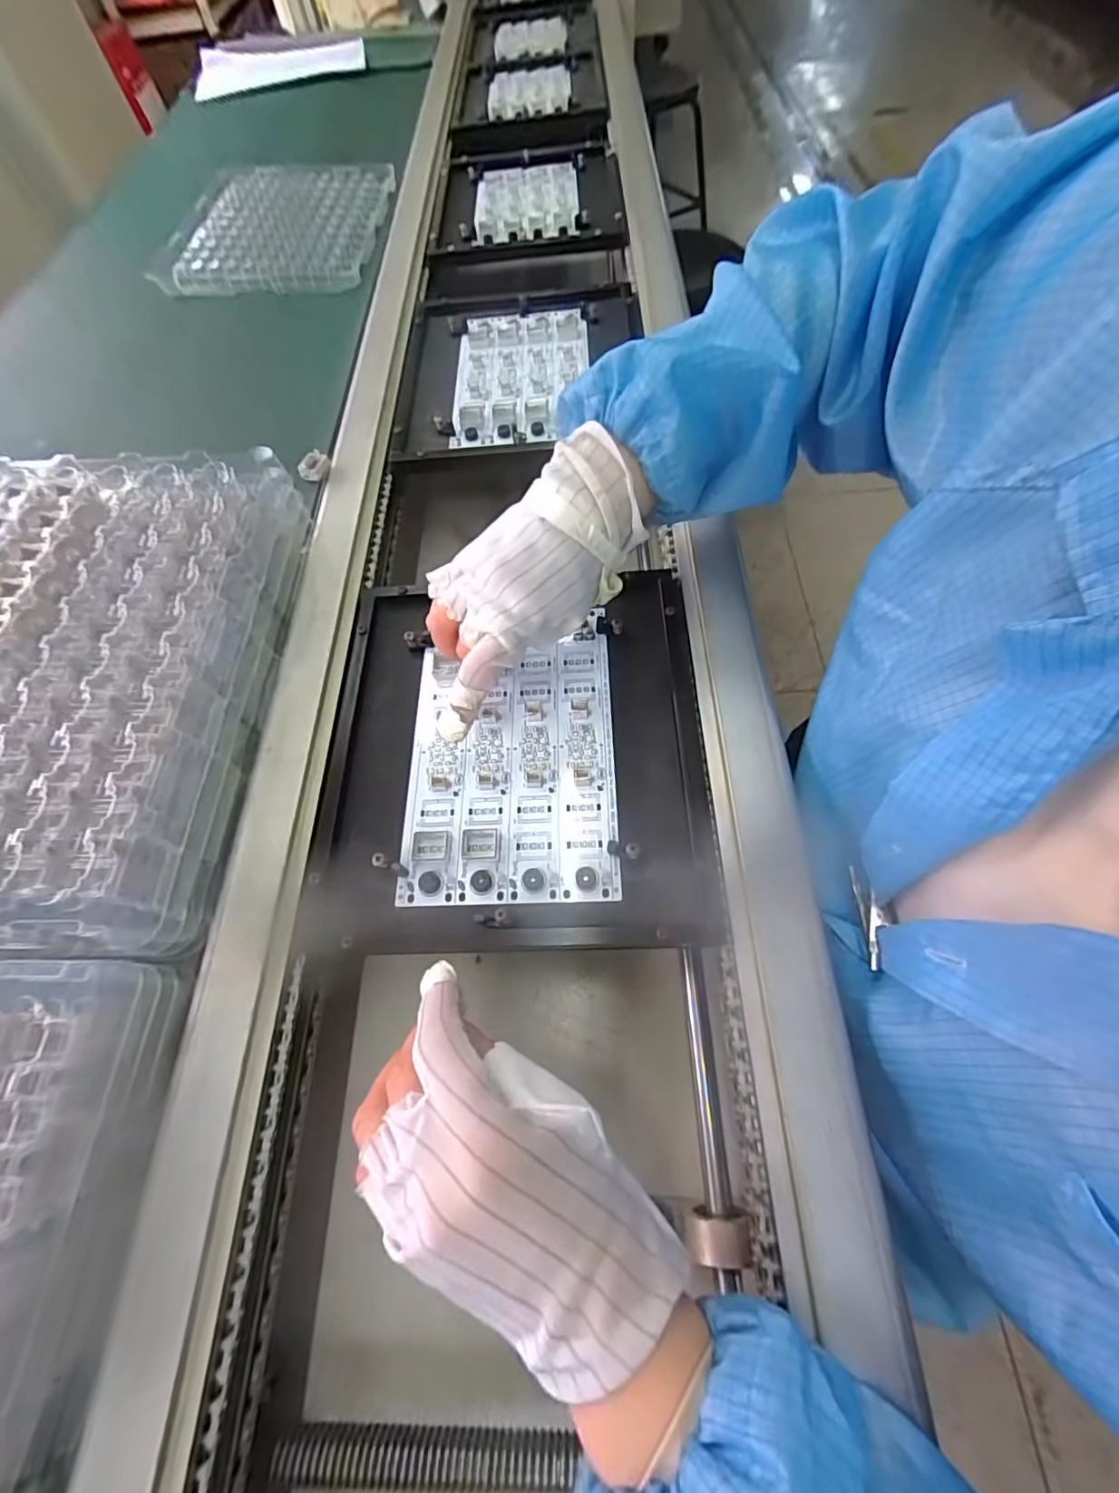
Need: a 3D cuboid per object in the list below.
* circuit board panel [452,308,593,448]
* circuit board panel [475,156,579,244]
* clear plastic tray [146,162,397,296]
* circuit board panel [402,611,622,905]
[{"bbox_3d":[-0.037,-0.360,0.542,0.121,0.013,0.190,-1,63,5],"label":"circuit board panel"},{"bbox_3d":[-0.040,-0.694,0.708,0.126,0.012,0.197,-3,63,4],"label":"circuit board panel"},{"bbox_3d":[-0.345,-0.638,0.687,0.249,0.026,0.281,-5,63,3],"label":"clear plastic tray"},{"bbox_3d":[-0.030,0.005,0.359,0.126,0.007,0.184,-1,63,2],"label":"circuit board panel"}]

